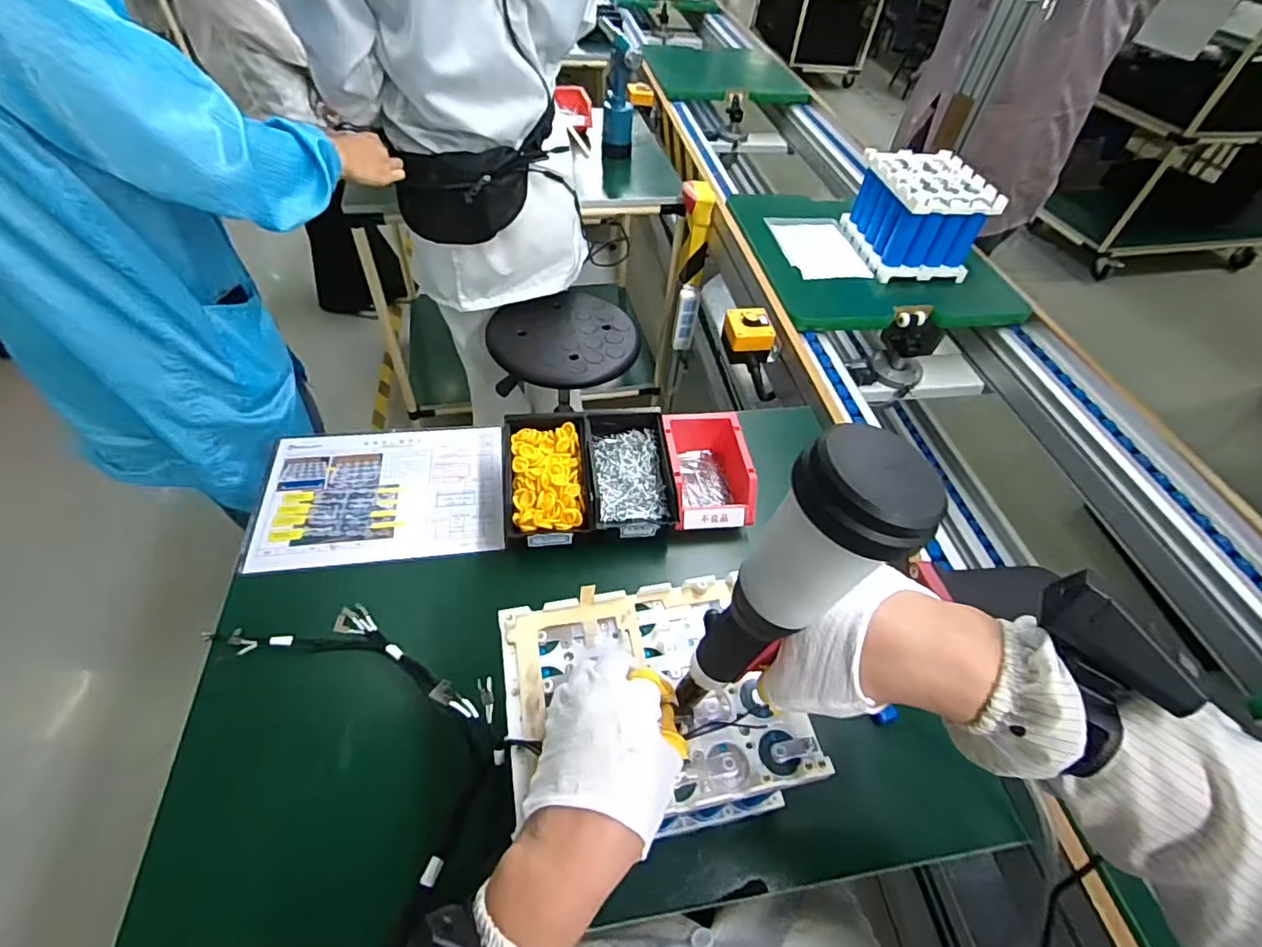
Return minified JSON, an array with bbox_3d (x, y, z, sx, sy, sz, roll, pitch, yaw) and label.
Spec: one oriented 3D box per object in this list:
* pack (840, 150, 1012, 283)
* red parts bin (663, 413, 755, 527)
[{"bbox_3d":[0.564,-0.513,1.118,0.186,0.151,0.230,0,51,-5],"label":"pack"},{"bbox_3d":[0.100,0.000,0.763,0.102,0.077,0.159,-2,51,-7],"label":"red parts bin"}]

